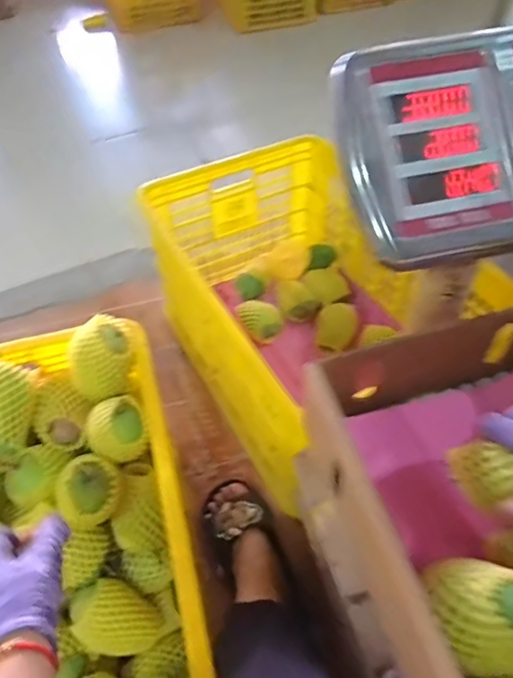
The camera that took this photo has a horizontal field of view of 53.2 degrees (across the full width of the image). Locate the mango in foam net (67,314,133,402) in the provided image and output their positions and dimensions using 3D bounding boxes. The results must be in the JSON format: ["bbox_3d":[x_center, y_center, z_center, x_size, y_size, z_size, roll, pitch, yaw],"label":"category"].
[{"bbox_3d":[-0.203,0.025,0.669,0.083,0.085,0.073,-19,51,-14],"label":"mango in foam net"}]

